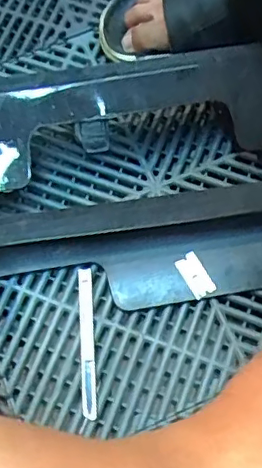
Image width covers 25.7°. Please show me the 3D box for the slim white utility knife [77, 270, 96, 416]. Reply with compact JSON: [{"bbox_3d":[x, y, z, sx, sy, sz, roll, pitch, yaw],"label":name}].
[{"bbox_3d":[-0.039,0.093,0.512,0.011,0.016,0.134,-4,70,-1],"label":"slim white utility knife"}]

